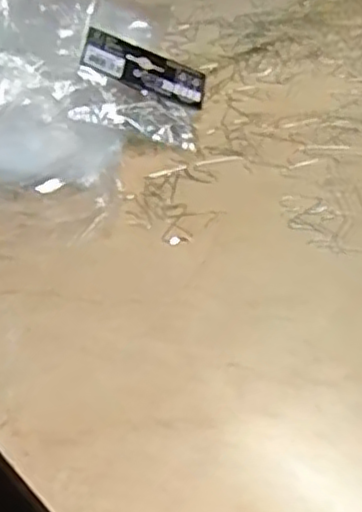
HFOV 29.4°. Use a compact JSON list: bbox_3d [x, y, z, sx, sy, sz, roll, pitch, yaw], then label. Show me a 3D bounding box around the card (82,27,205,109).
[{"bbox_3d":[-0.027,-0.148,0.545,0.099,0.011,0.046,19,45,-15],"label":"card"}]

